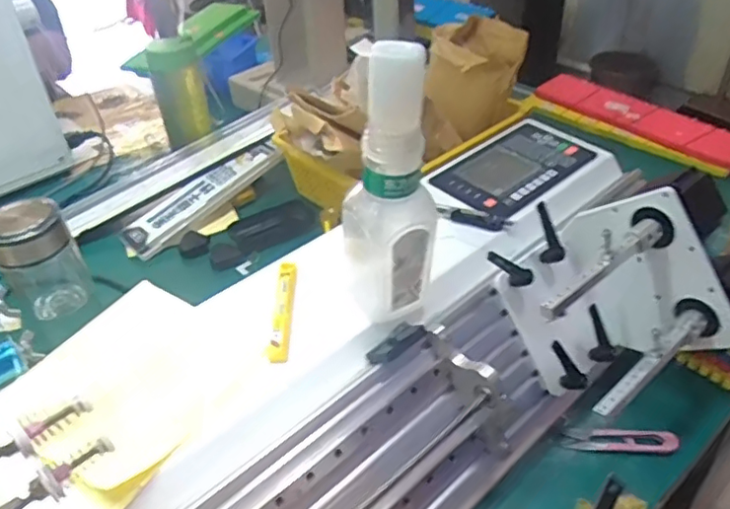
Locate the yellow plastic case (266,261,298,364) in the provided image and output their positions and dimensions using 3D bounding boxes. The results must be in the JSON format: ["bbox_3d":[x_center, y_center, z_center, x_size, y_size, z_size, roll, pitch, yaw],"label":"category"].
[{"bbox_3d":[-0.064,0.043,0.483,0.015,0.014,0.099,-1,39,2],"label":"yellow plastic case"}]

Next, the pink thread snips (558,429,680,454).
[{"bbox_3d":[0.223,0.163,0.533,0.095,0.008,0.021,2,39,6],"label":"pink thread snips"}]

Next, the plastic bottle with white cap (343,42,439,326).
[{"bbox_3d":[0.016,-0.046,0.428,0.063,0.206,0.056,-4,39,-1],"label":"plastic bottle with white cap"}]

